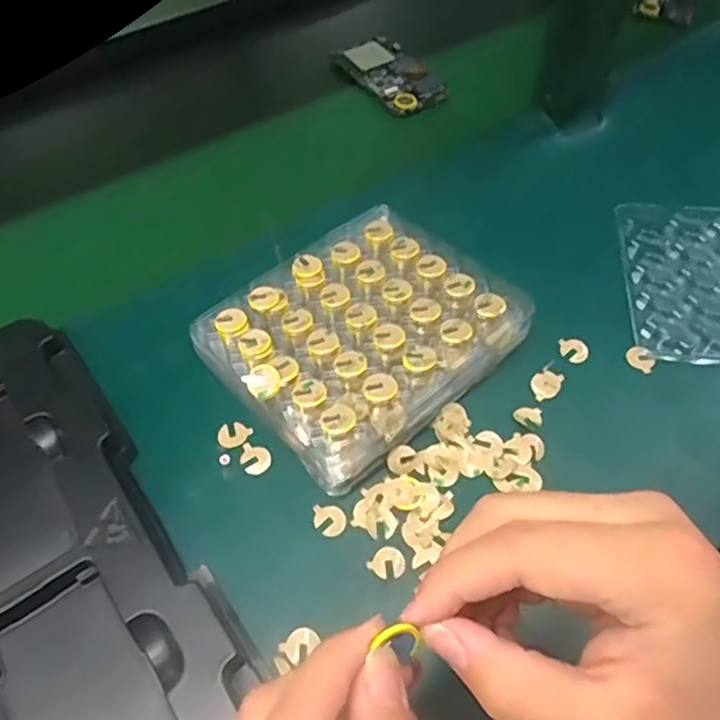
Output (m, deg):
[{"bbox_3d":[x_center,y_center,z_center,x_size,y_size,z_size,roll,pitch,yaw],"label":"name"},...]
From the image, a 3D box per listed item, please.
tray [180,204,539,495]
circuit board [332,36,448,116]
[{"bbox_3d":[0.002,-0.018,0.427,0.177,0.040,0.147,-36,61,-23],"label":"tray"},{"bbox_3d":[0.030,-0.280,0.640,0.061,0.012,0.121,-30,59,-19],"label":"circuit board"}]

